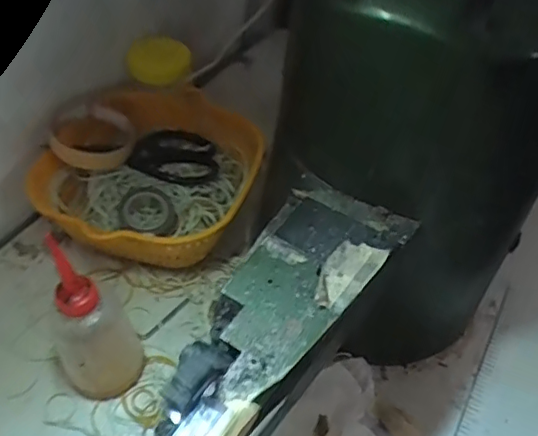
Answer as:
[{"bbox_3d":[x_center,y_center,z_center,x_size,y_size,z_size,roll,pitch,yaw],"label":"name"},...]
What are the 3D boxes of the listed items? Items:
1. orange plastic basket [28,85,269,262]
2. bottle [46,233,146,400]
[{"bbox_3d":[-0.119,-0.033,0.579,0.213,0.092,0.217,3,47,-1],"label":"orange plastic basket"},{"bbox_3d":[-0.135,0.084,0.430,0.065,0.151,0.048,-15,50,-18],"label":"bottle"}]

